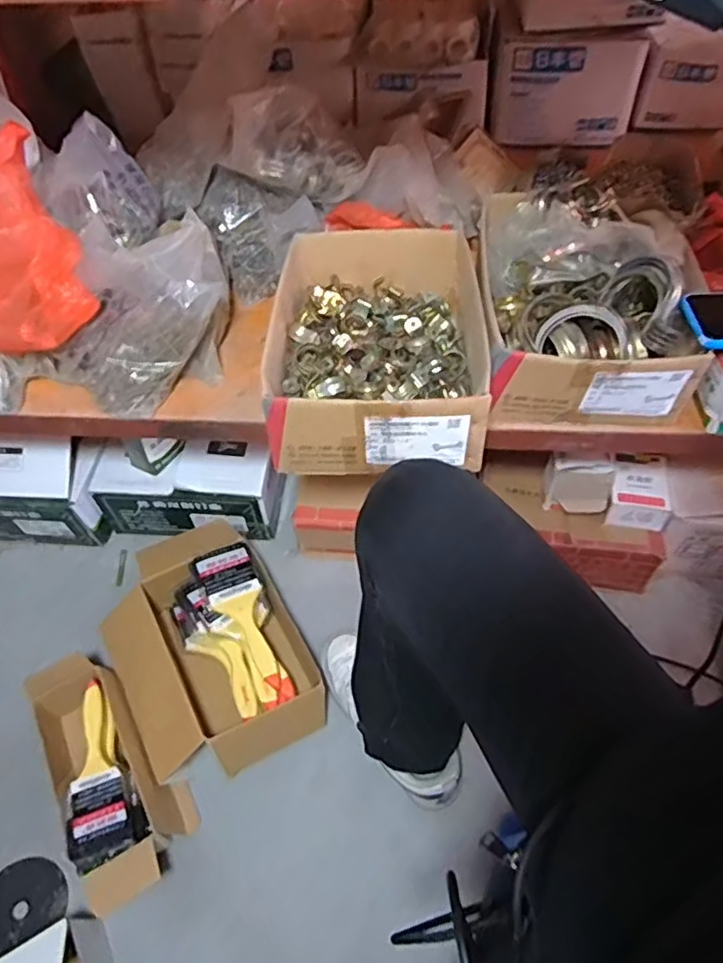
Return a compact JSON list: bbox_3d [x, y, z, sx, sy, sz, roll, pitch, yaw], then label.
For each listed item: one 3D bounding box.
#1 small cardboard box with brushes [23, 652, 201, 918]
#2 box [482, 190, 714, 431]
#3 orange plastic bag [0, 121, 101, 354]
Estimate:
[{"bbox_3d":[-0.295,0.330,0.729,0.113,0.093,0.262,-29,57,-17],"label":"small cardboard box with brushes"},{"bbox_3d":[0.245,-0.200,0.679,0.215,0.119,0.285,4,54,7],"label":"box"},{"bbox_3d":[-0.345,-0.204,0.599,0.150,0.168,0.091,-27,57,-15],"label":"orange plastic bag"}]

